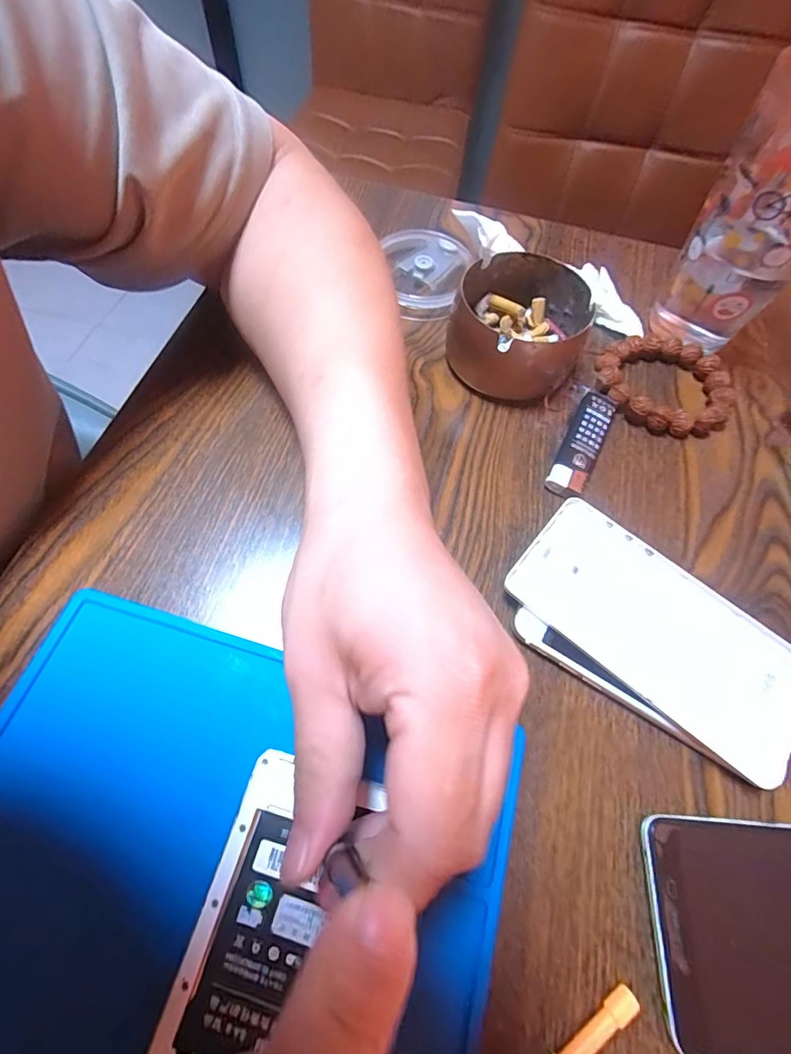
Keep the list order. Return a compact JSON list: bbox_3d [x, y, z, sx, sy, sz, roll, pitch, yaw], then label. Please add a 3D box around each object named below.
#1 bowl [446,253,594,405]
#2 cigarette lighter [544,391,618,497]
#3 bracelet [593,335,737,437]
[{"bbox_3d":[0.081,-0.131,0.301,0.086,0.047,0.082,1,64,-3],"label":"bowl"},{"bbox_3d":[0.116,-0.051,0.284,0.022,0.012,0.081,27,66,10],"label":"cigarette lighter"},{"bbox_3d":[0.182,-0.097,0.309,0.090,0.016,0.075,26,66,9],"label":"bracelet"}]

